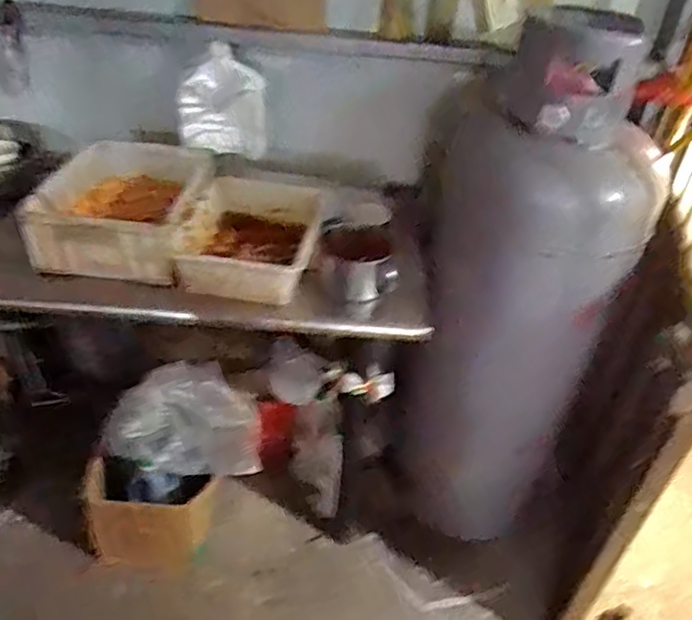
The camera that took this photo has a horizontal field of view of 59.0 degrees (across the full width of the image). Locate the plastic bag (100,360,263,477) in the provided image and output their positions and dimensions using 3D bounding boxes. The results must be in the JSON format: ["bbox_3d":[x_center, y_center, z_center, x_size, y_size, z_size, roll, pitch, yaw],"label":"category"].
[{"bbox_3d":[-0.352,0.237,1.329,0.310,0.183,0.176,-3,37,-10],"label":"plastic bag"}]

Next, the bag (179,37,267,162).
[{"bbox_3d":[-0.262,-0.429,1.281,0.175,0.213,0.059,0,37,-5],"label":"bag"}]

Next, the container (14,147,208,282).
[{"bbox_3d":[-0.416,-0.207,1.176,0.280,0.132,0.342,2,36,-2],"label":"container"}]

